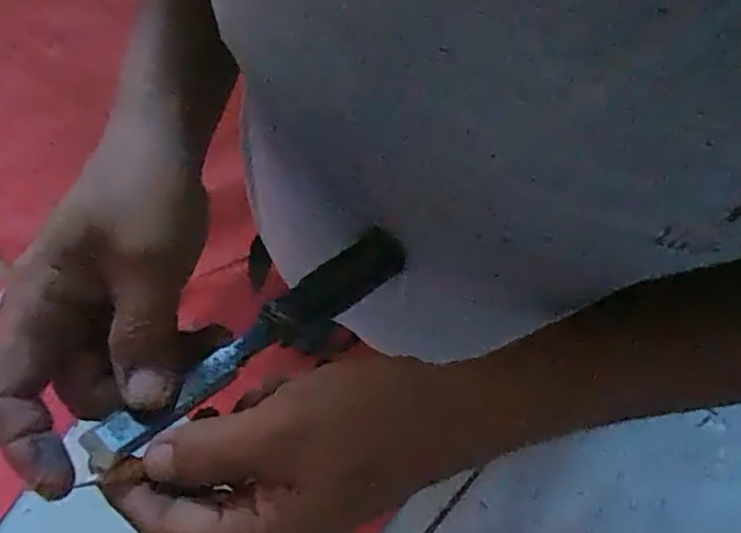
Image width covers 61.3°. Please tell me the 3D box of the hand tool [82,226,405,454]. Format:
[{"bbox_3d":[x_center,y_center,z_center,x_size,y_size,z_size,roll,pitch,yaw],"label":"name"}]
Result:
[{"bbox_3d":[-0.050,0.033,0.290,0.023,0.012,0.162,47,52,8],"label":"hand tool"}]

